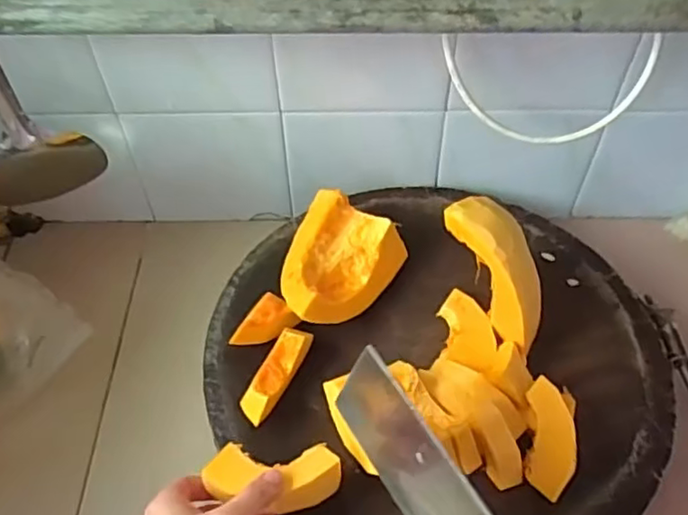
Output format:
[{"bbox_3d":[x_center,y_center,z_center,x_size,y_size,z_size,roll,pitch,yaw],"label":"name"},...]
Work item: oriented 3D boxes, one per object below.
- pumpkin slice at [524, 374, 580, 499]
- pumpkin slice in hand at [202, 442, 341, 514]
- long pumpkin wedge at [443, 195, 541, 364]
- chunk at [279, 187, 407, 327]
[{"bbox_3d":[0.149,0.129,0.454,0.033,0.009,0.080,4,70,2],"label":"pumpkin slice"},{"bbox_3d":[-0.048,0.152,0.435,0.091,0.018,0.047,3,52,-3],"label":"pumpkin slice in hand"},{"bbox_3d":[0.124,0.015,0.483,0.045,0.133,0.042,-36,24,-26],"label":"long pumpkin wedge"},{"bbox_3d":[-0.010,0.007,0.546,0.087,0.043,0.117,27,56,18],"label":"chunk"}]

